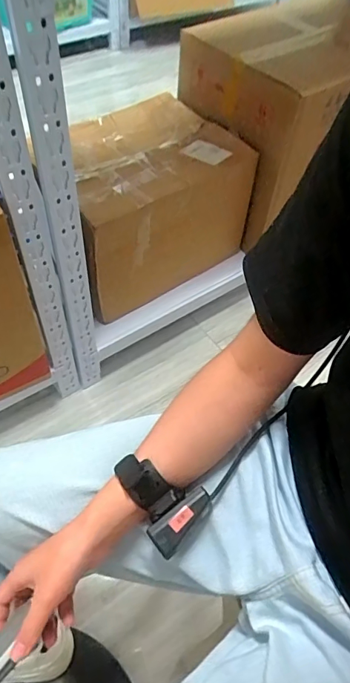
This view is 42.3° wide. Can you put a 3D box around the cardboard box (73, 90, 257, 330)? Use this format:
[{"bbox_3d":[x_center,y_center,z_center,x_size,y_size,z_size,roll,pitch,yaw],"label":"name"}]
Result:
[{"bbox_3d":[-0.093,-0.337,1.172,0.482,0.363,0.324,-33,62,-26],"label":"cardboard box"}]

